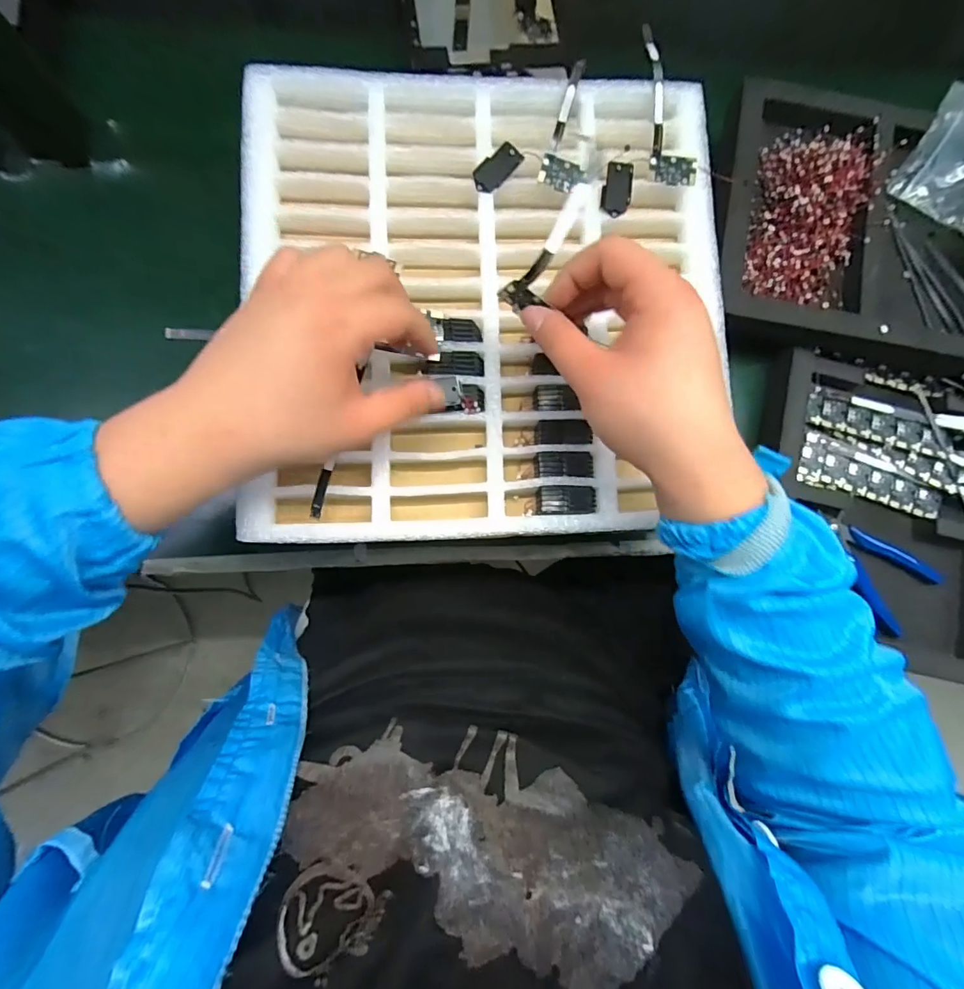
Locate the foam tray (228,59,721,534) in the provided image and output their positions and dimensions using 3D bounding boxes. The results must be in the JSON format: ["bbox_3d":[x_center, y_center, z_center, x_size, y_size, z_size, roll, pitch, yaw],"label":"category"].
[{"bbox_3d":[0.005,-0.140,0.350,0.330,0.032,0.337,-2,83,-4],"label":"foam tray"}]

